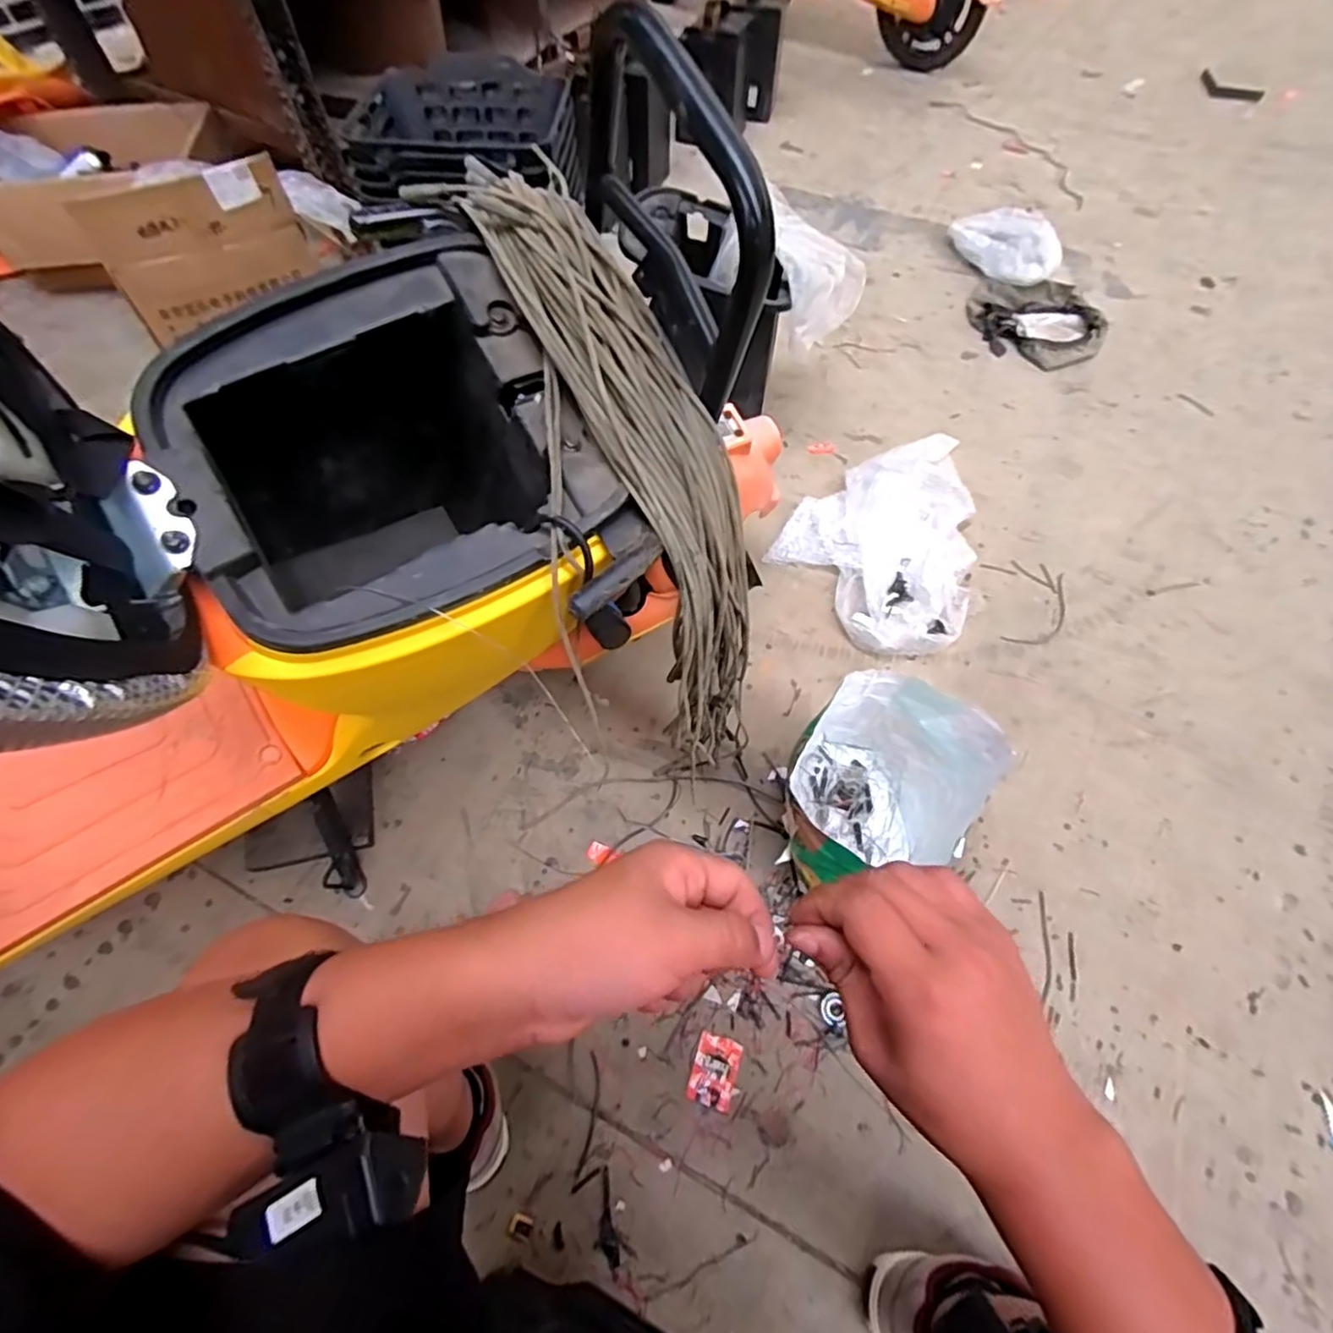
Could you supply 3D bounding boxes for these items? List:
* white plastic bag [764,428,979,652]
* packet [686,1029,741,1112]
[{"bbox_3d":[0.411,-0.254,1.128,0.332,0.054,0.530,29,63,14],"label":"white plastic bag"},{"bbox_3d":[0.056,0.469,0.741,0.051,0.004,0.070,18,61,8],"label":"packet"}]

